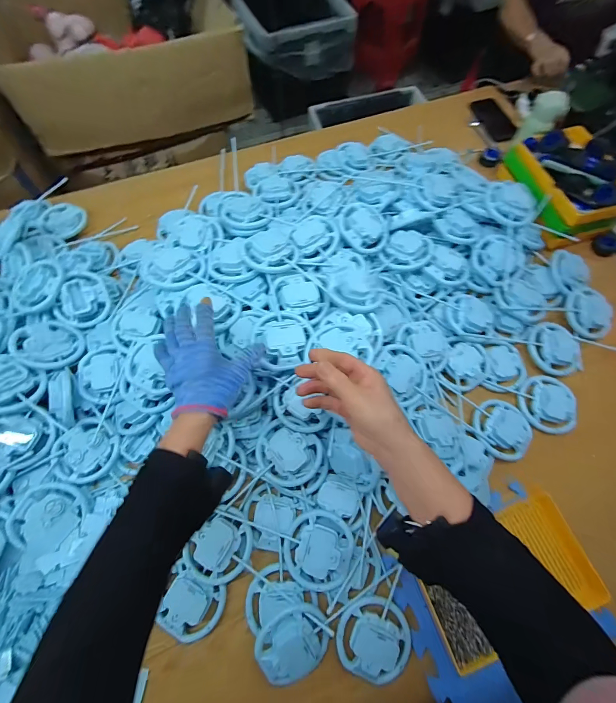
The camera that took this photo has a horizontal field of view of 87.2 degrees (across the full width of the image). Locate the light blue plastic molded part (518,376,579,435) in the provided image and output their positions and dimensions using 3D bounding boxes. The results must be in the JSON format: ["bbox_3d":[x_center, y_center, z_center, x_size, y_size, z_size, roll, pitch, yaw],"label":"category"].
[{"bbox_3d":[0.438,0.096,0.590,0.088,0.023,0.104,-20,69,-8],"label":"light blue plastic molded part"}]

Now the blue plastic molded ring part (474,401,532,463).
[{"bbox_3d":[0.343,0.136,0.569,0.098,0.032,0.102,0,68,0],"label":"blue plastic molded ring part"}]

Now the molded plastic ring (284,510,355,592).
[{"bbox_3d":[0.016,0.294,0.478,0.101,0.023,0.102,0,68,0],"label":"molded plastic ring"}]

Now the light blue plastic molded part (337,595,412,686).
[{"bbox_3d":[0.096,0.406,0.459,0.102,0.022,0.090,8,68,3],"label":"light blue plastic molded part"}]

